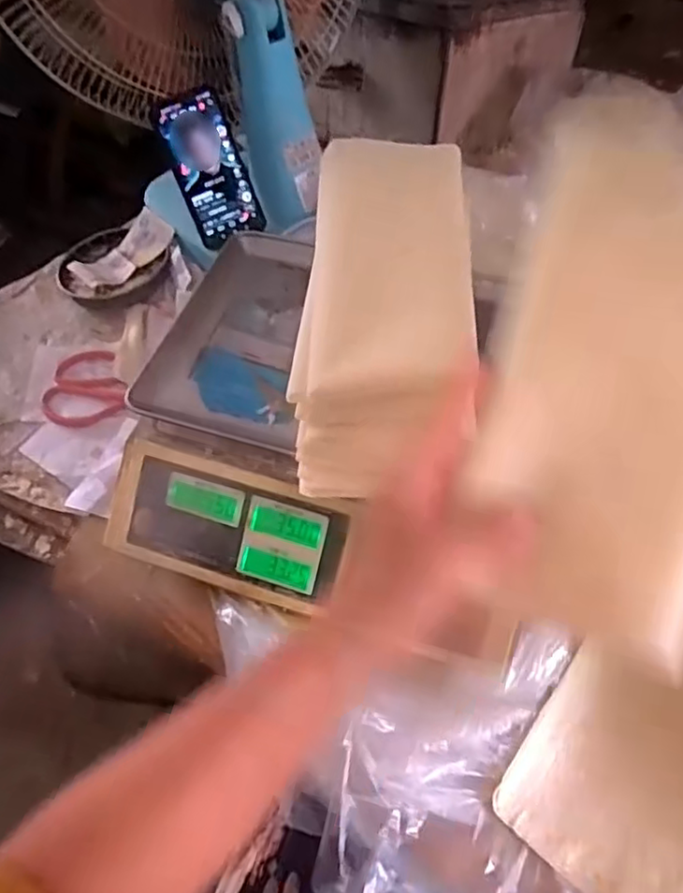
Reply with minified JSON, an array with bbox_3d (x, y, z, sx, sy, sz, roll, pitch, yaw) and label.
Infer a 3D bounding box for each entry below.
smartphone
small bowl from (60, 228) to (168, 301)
[{"bbox_3d":[-0.143,-0.303,0.709,0.073,0.150,0.016,-26,29,-14],"label":"smartphone"},{"bbox_3d":[-0.283,-0.222,0.790,0.128,0.027,0.116,27,61,21],"label":"small bowl"}]

